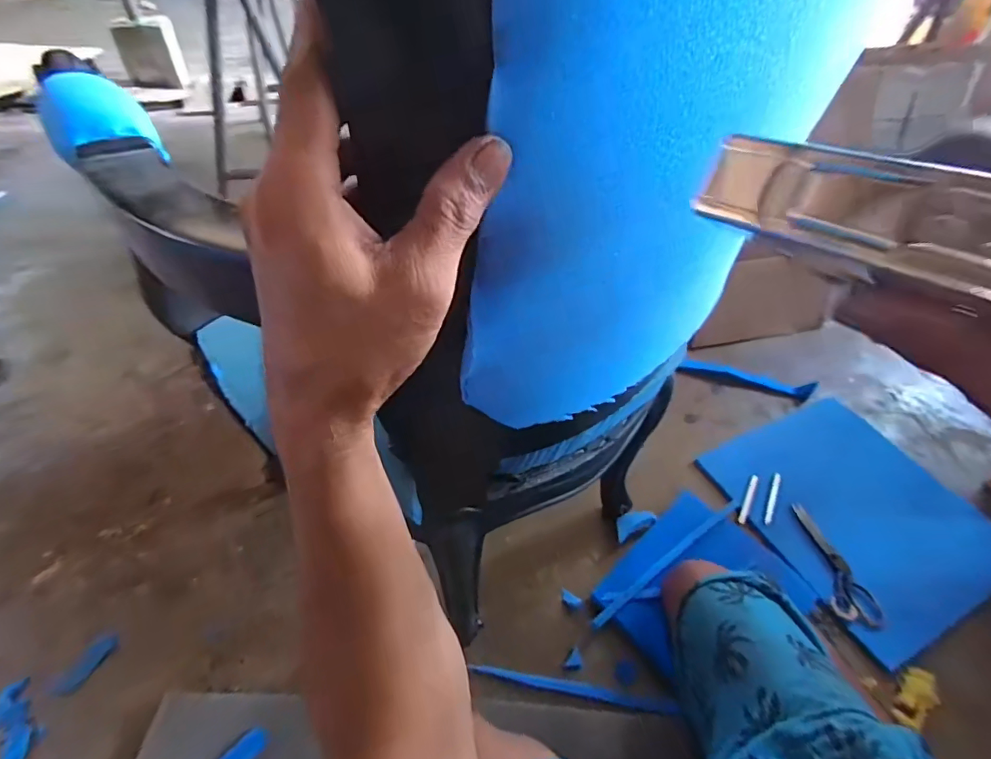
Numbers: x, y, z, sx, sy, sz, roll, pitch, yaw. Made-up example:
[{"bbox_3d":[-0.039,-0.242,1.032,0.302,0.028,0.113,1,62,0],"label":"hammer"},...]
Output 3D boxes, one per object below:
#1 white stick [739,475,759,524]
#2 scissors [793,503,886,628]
[{"bbox_3d":[0.488,0.226,0.925,0.014,0.013,0.116,26,51,21],"label":"white stick"},{"bbox_3d":[0.599,0.320,0.846,0.082,0.017,0.217,0,47,-2],"label":"scissors"}]

